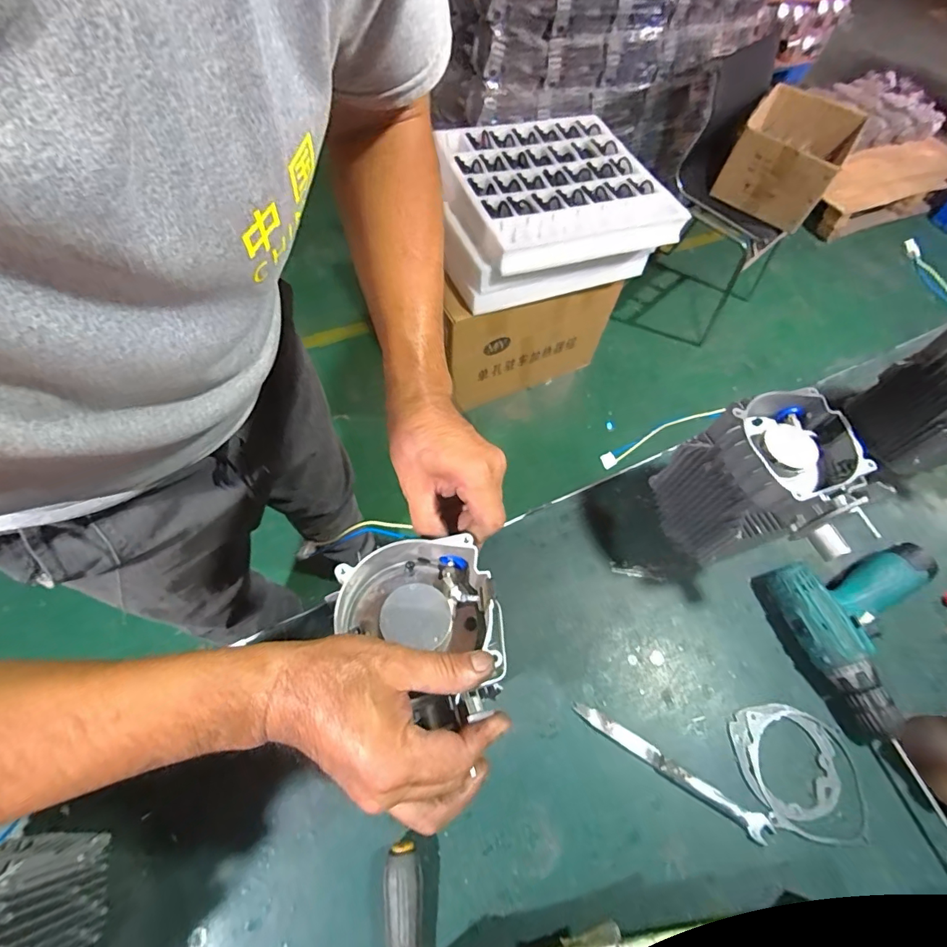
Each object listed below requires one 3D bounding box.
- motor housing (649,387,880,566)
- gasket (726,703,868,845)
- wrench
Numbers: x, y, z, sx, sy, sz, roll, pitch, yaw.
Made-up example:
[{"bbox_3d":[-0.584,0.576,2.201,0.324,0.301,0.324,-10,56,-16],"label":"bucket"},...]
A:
[{"bbox_3d":[0.303,0.033,0.517,0.119,0.209,0.161,-11,63,-11],"label":"motor housing"},{"bbox_3d":[0.332,0.304,0.476,0.127,0.006,0.115,6,59,-1],"label":"gasket"},{"bbox_3d":[0.199,0.297,0.471,0.206,0.010,0.021,31,63,12],"label":"wrench"}]

